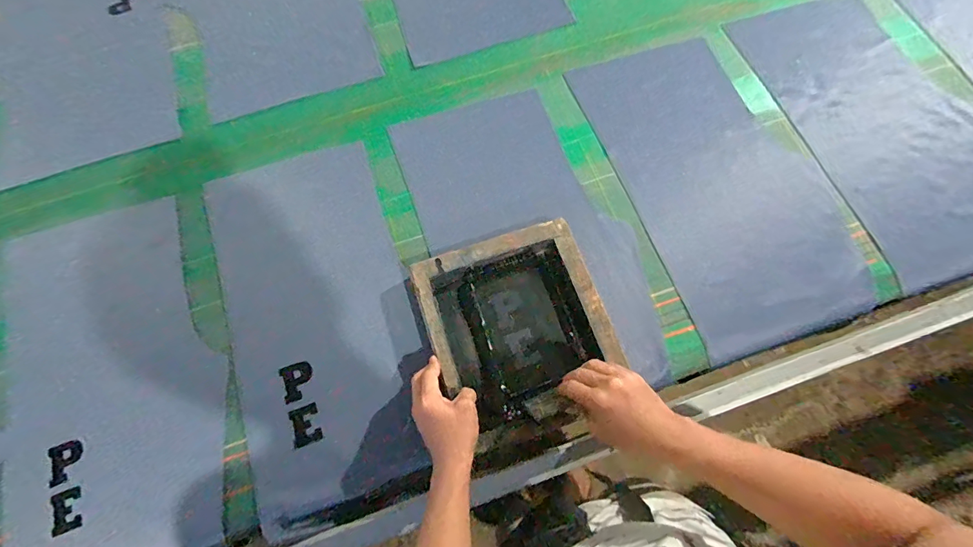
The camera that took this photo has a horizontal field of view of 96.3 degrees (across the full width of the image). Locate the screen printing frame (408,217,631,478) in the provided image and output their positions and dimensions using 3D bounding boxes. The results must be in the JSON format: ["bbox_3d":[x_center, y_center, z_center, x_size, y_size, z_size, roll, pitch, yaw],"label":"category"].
[{"bbox_3d":[0.051,0.091,0.627,0.244,0.065,0.295,-19,70,-7],"label":"screen printing frame"}]

